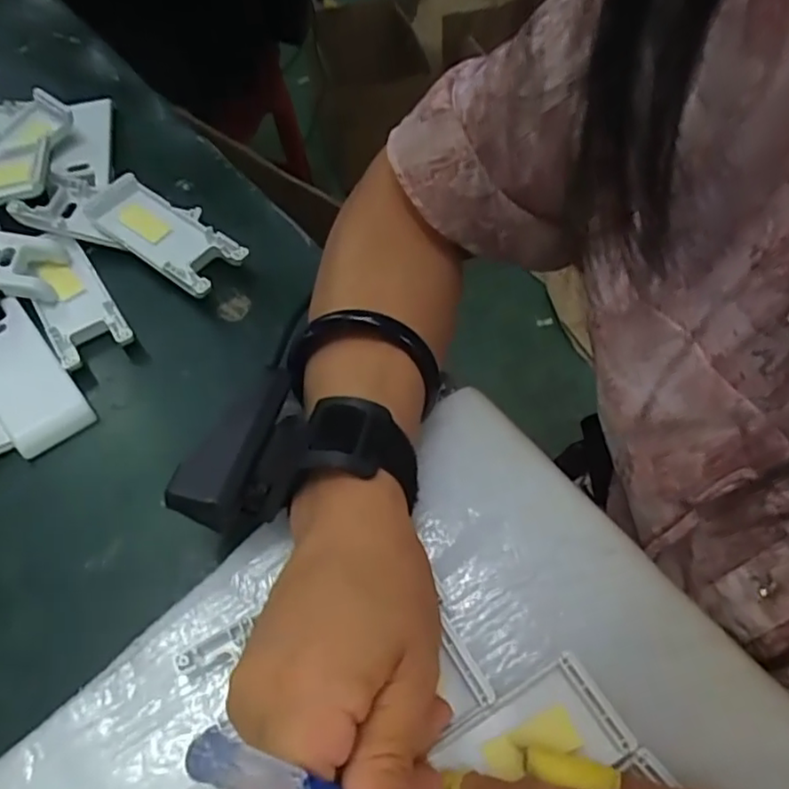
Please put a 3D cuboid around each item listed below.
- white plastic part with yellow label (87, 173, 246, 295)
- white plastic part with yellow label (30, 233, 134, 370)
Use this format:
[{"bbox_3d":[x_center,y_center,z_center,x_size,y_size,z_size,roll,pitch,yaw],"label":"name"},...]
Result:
[{"bbox_3d":[-0.136,-0.096,0.384,0.109,0.021,0.044,34,64,22],"label":"white plastic part with yellow label"},{"bbox_3d":[-0.187,-0.055,0.373,0.038,0.012,0.094,-31,61,-17],"label":"white plastic part with yellow label"}]

